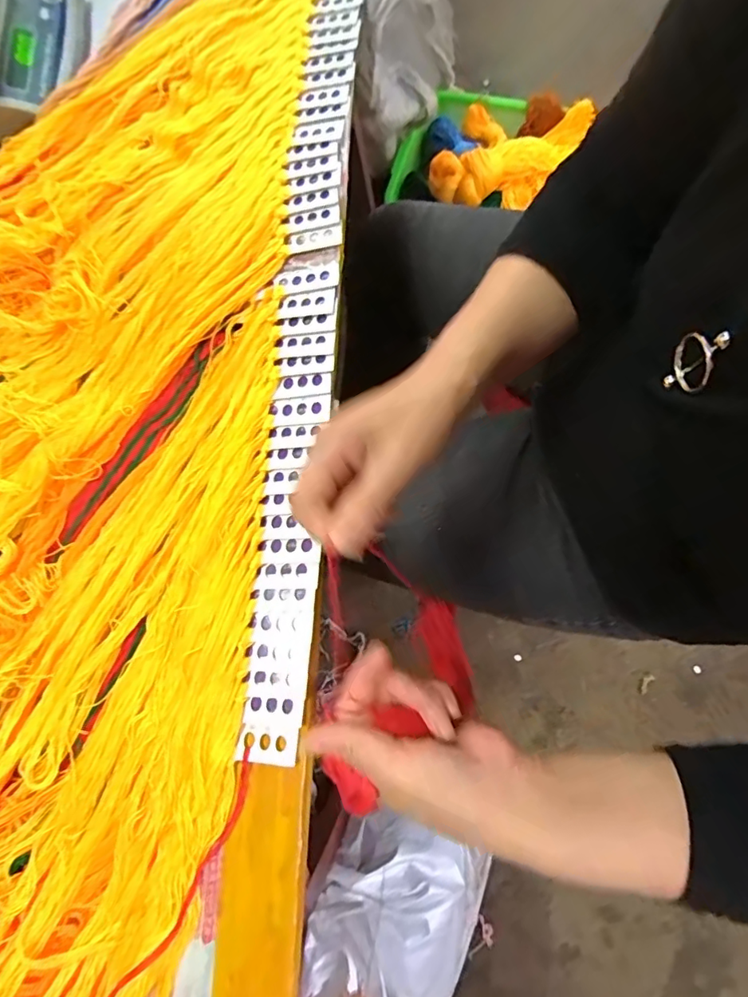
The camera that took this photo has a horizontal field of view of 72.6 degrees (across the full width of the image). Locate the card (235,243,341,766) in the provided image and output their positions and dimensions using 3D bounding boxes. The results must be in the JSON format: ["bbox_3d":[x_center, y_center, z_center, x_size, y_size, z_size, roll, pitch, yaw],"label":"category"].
[{"bbox_3d":[-0.068,-0.011,0.432,0.052,0.009,0.434,3,80,1],"label":"card"}]

